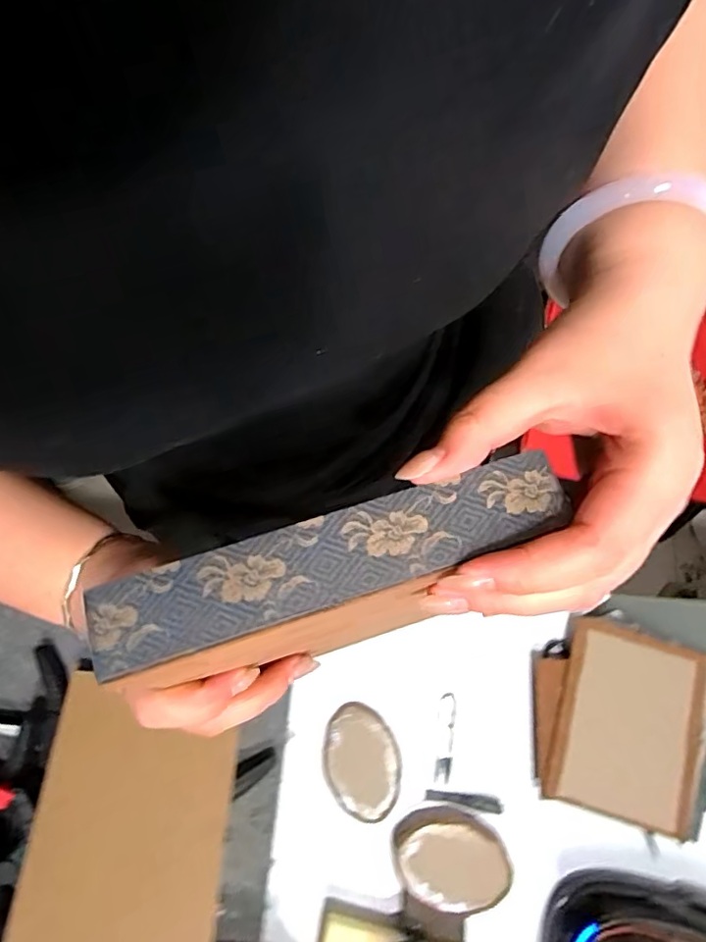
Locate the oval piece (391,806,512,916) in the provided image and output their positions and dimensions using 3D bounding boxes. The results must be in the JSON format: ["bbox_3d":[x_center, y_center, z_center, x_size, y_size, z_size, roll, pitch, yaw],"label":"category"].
[{"bbox_3d":[0.110,0.436,0.635,0.126,0.028,0.092,10,75,6],"label":"oval piece"}]

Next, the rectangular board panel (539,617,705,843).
[{"bbox_3d":[0.325,0.294,0.656,0.165,0.017,0.205,18,68,5],"label":"rectangular board panel"}]

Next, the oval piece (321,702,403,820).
[{"bbox_3d":[0.010,0.350,0.678,0.087,0.007,0.126,-15,74,-1],"label":"oval piece"}]

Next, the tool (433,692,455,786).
[{"bbox_3d":[0.111,0.320,0.675,0.018,0.005,0.097,6,75,5],"label":"tool"}]

